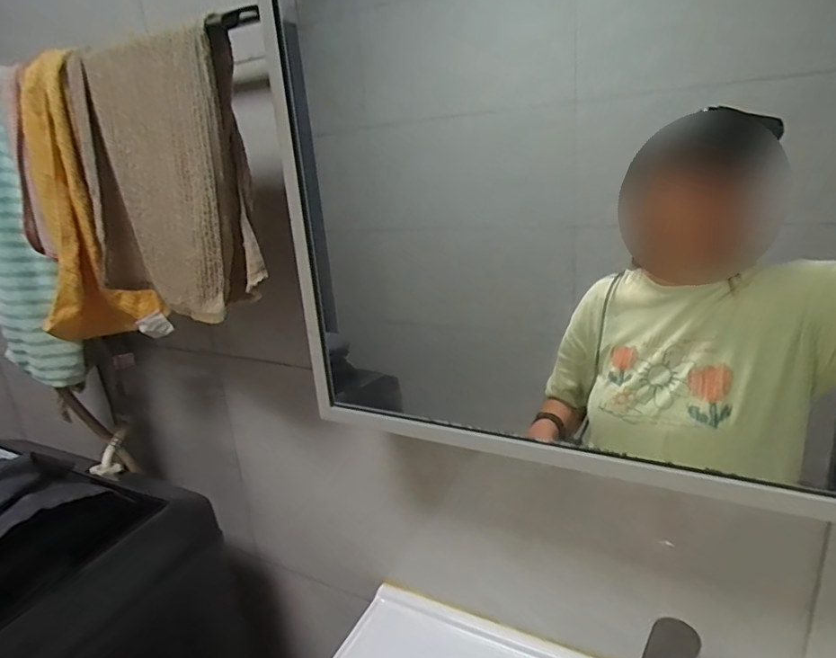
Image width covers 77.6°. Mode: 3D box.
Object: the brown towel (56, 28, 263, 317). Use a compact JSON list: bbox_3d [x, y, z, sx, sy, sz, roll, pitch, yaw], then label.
[{"bbox_3d":[-0.232,-0.126,0.476,0.149,0.256,0.047,2,37,2],"label":"brown towel"}]

